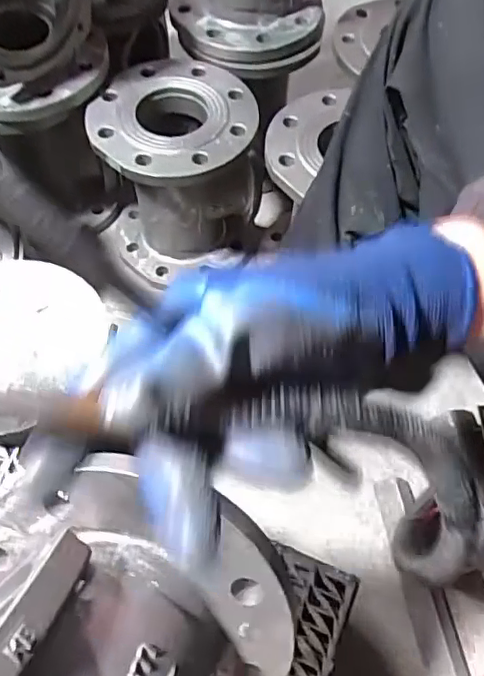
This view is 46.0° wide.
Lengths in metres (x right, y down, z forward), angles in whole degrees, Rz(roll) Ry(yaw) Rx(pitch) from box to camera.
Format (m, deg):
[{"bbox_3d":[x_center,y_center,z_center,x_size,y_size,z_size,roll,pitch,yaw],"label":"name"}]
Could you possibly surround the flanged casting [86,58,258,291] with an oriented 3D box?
[{"bbox_3d":[-0.082,-0.202,0.744,0.194,0.233,0.183,1,60,-1],"label":"flanged casting"}]

